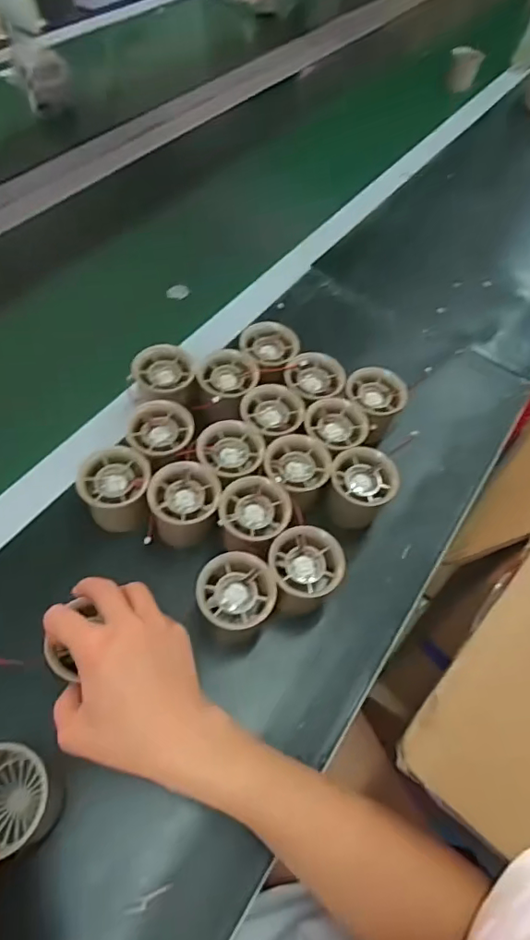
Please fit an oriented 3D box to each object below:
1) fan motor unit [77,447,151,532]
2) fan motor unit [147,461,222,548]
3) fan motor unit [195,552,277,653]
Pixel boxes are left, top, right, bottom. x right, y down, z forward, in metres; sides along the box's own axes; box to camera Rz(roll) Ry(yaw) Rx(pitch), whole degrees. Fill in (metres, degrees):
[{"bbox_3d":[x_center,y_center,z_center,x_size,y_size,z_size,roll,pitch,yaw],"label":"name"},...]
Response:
[{"bbox_3d":[-0.123,0.018,0.449,0.056,0.053,0.053,-1,58,-5],"label":"fan motor unit"},{"bbox_3d":[-0.066,0.031,0.445,0.057,0.051,0.057,2,58,-4],"label":"fan motor unit"},{"bbox_3d":[-0.023,0.103,0.411,0.055,0.067,0.054,2,58,-4],"label":"fan motor unit"}]

